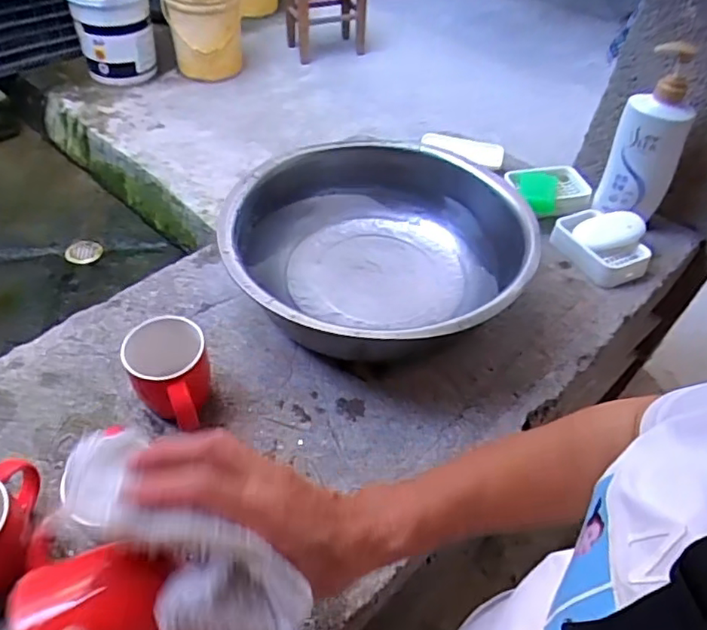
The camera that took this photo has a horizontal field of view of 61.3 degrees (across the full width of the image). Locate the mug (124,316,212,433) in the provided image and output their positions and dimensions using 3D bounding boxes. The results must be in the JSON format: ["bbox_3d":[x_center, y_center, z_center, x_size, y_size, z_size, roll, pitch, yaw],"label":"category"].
[{"bbox_3d":[-0.183,0.069,0.598,0.074,0.095,0.097,-9,50,-15],"label":"mug"}]

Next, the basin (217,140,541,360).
[{"bbox_3d":[0.025,-0.075,0.710,0.334,0.123,0.325,4,48,-4],"label":"basin"}]

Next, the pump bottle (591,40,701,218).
[{"bbox_3d":[0.402,-0.239,0.797,0.095,0.218,0.069,31,52,20],"label":"pump bottle"}]

